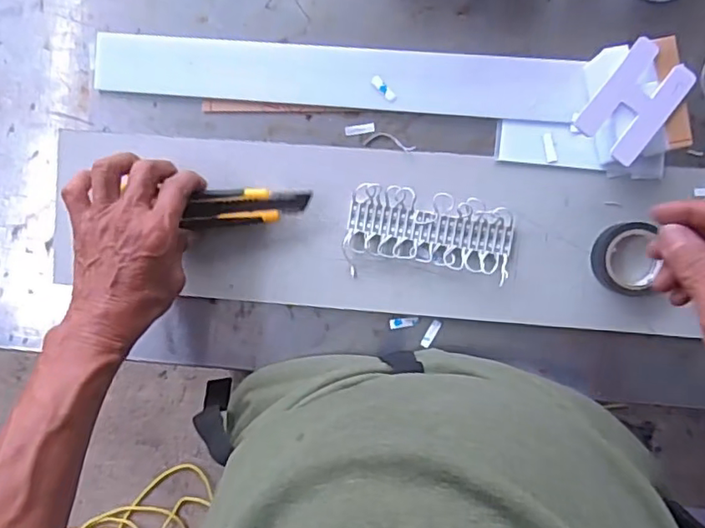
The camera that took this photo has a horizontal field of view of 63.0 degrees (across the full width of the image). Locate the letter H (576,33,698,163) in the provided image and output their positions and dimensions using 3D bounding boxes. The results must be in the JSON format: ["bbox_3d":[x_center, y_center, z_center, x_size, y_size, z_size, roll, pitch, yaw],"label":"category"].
[{"bbox_3d":[0.212,-0.121,0.432,0.053,0.010,0.080,36,96,1],"label":"letter H"}]

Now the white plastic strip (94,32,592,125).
[{"bbox_3d":[-0.018,-0.158,0.488,0.410,0.006,0.049,5,105,5],"label":"white plastic strip"}]

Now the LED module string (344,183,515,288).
[{"bbox_3d":[0.065,-0.023,0.483,0.137,0.015,0.070,12,93,4],"label":"LED module string"}]

